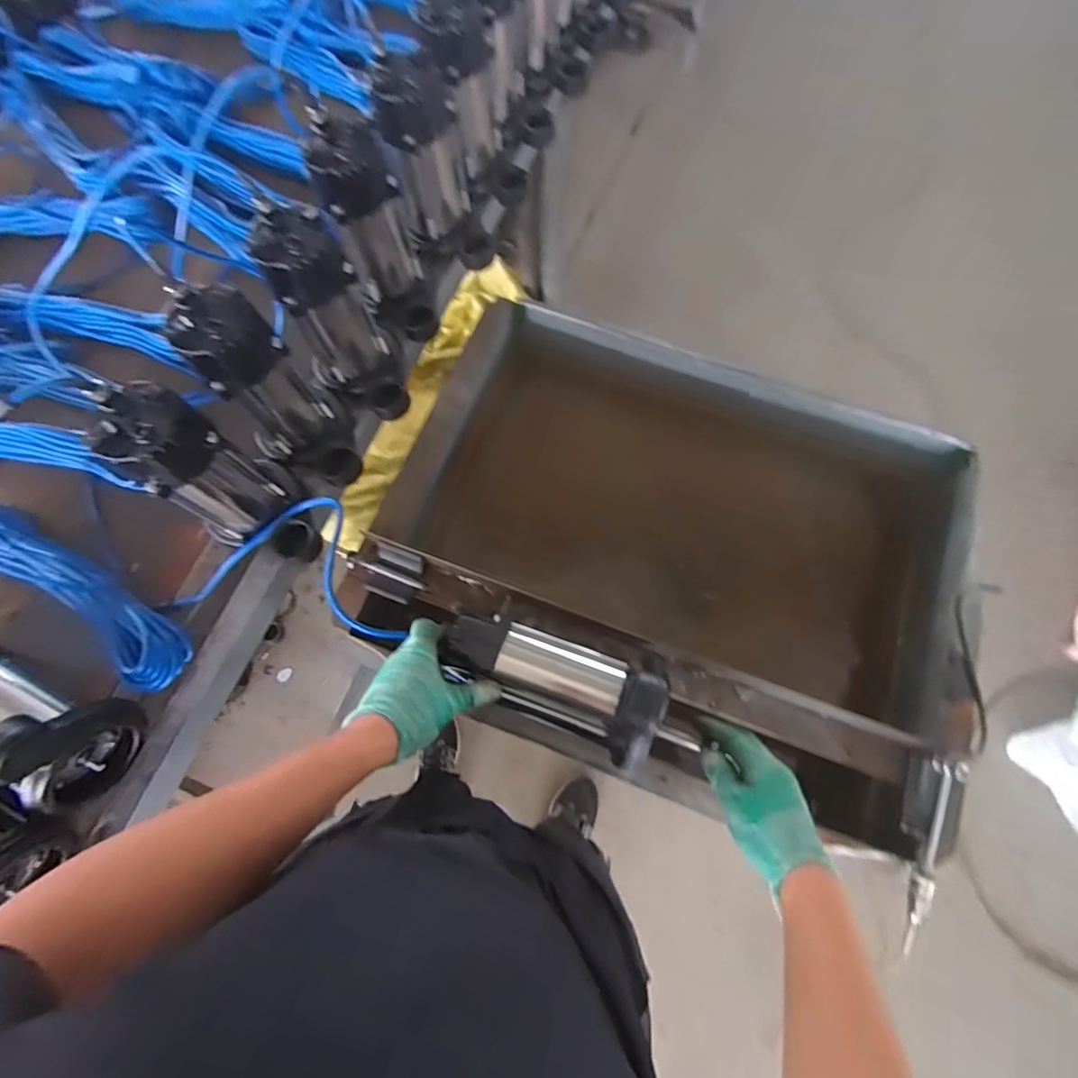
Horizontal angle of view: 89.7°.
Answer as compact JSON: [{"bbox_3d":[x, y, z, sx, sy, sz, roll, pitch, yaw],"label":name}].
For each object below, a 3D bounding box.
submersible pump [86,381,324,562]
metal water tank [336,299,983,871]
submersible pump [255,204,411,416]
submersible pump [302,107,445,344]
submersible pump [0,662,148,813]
[{"bbox_3d":[-0.348,-0.058,0.603,0.140,0.236,0.111,37,76,12],"label":"submersible pump"},{"bbox_3d":[0.186,0.019,0.782,0.747,0.211,0.559,22,74,8],"label":"metal water tank"},{"bbox_3d":[-0.241,-0.260,0.663,0.115,0.224,0.136,-30,74,-9],"label":"submersible pump"},{"bbox_3d":[-0.208,-0.395,0.720,0.117,0.246,0.120,6,72,3],"label":"submersible pump"},{"bbox_3d":[-0.581,0.189,0.573,0.237,0.163,0.115,20,73,7],"label":"submersible pump"}]

